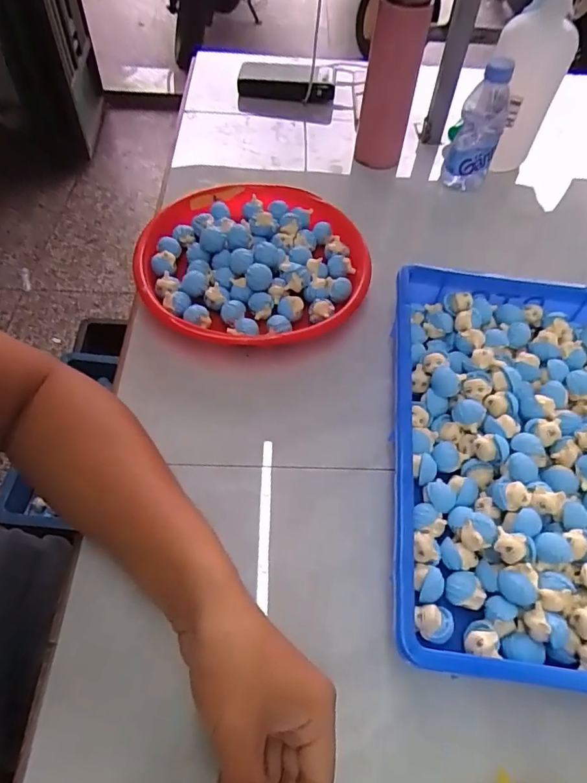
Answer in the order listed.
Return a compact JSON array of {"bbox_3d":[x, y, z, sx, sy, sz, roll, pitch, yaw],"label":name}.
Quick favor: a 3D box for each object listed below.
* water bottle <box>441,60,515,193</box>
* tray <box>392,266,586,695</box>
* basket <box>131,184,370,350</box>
[{"bbox_3d":[0.240,-0.341,0.644,0.063,0.160,0.058,23,58,13],"label":"water bottle"},{"bbox_3d":[0.216,0.048,0.427,0.265,0.048,0.369,6,56,1],"label":"tray"},{"bbox_3d":[-0.045,-0.146,0.557,0.246,0.049,0.233,1,56,-2],"label":"basket"}]

